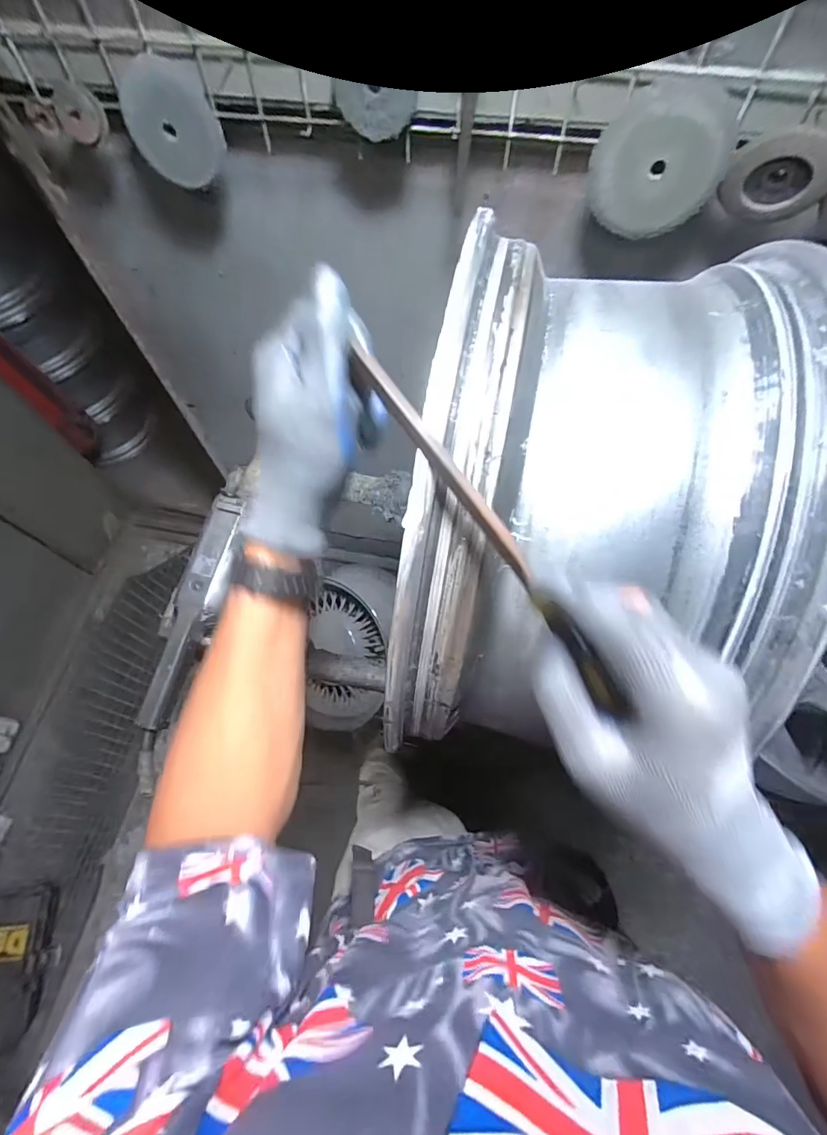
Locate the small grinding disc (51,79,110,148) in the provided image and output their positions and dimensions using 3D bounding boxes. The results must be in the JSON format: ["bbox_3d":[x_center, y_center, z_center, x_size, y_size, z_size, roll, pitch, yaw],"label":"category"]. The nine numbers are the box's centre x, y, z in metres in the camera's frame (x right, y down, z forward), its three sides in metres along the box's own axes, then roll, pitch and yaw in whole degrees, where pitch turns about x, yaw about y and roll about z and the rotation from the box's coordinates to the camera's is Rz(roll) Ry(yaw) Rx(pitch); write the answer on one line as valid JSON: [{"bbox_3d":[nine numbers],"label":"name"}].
[{"bbox_3d":[-0.381,-0.514,0.521,0.059,0.050,0.012,15,43,-9],"label":"small grinding disc"}]

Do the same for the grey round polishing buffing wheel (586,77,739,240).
[{"bbox_3d":[0.247,-0.406,0.465,0.126,0.118,0.015,10,65,5],"label":"grey round polishing buffing wheel"}]

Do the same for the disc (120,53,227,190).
[{"bbox_3d":[-0.270,-0.498,0.516,0.105,0.103,0.016,18,49,-9],"label":"disc"}]

